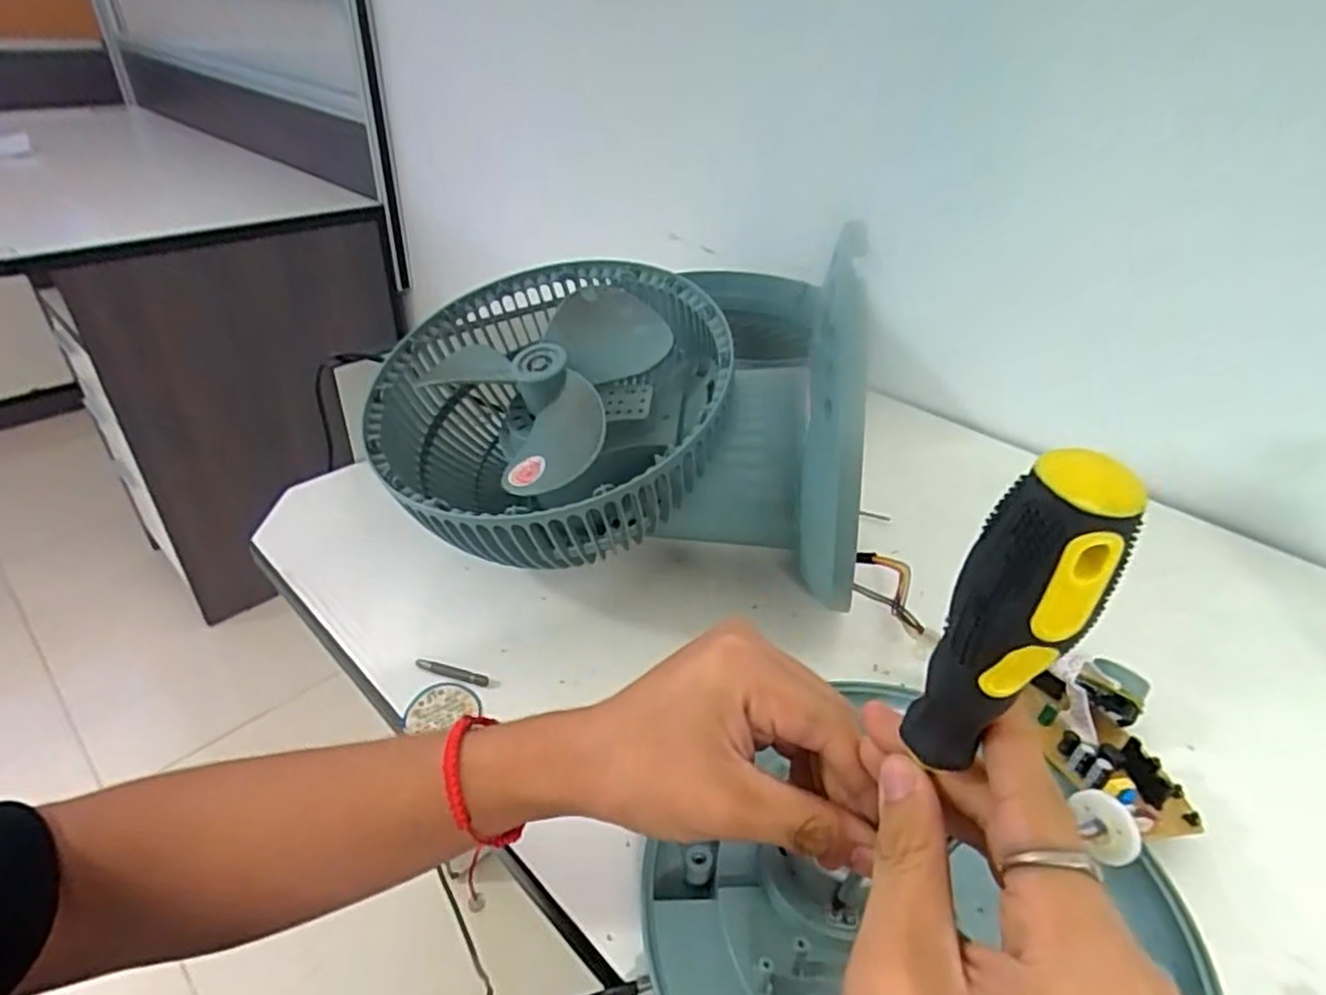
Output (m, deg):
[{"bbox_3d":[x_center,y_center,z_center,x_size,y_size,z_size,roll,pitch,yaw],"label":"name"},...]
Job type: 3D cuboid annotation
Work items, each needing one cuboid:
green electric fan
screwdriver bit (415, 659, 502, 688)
[{"bbox_3d":[-0.039,-0.073,0.506,0.337,0.209,0.248,5,36,2],"label":"green electric fan"},{"bbox_3d":[-0.130,0.111,0.451,0.055,0.007,0.006,10,36,10],"label":"screwdriver bit"}]

